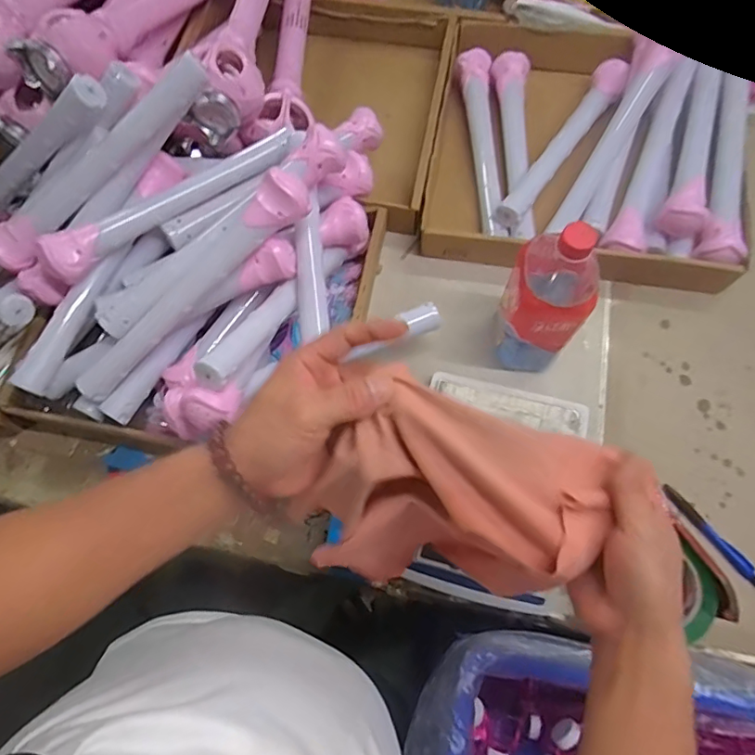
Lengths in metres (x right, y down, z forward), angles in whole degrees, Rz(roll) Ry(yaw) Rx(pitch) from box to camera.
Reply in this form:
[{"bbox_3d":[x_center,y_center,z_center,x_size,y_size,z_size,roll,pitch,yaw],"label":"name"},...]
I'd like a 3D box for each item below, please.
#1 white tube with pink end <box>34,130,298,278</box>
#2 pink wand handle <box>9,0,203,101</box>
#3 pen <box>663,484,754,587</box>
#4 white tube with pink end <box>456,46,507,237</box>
[{"bbox_3d":[-0.218,-0.197,0.564,0.302,0.043,0.052,-39,76,-11],"label":"white tube with pink end"},{"bbox_3d":[-0.309,-0.498,0.703,0.080,0.075,0.397,22,57,7],"label":"pink wand handle"},{"bbox_3d":[0.358,0.168,0.556,0.019,0.014,0.124,-40,76,-11],"label":"pen"},{"bbox_3d":[0.140,-0.322,0.719,0.053,0.038,0.306,-1,72,0],"label":"white tube with pink end"}]

